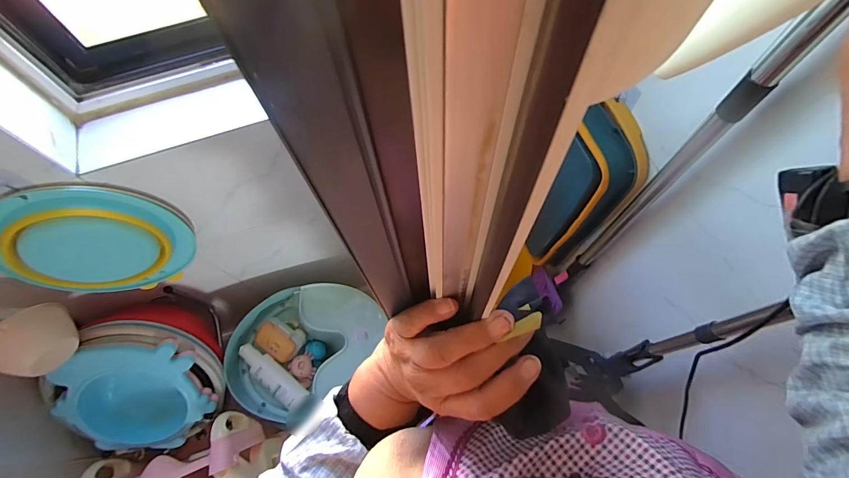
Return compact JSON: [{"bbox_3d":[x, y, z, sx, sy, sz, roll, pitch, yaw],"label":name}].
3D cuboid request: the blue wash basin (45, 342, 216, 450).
[{"bbox_3d":[-0.689,0.383,0.945,0.298,0.320,0.118,-8,22,-8],"label":"blue wash basin"}]

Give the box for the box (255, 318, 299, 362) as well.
[{"bbox_3d":[-0.420,0.287,1.099,0.127,0.063,0.087,29,70,15],"label":"box"}]

